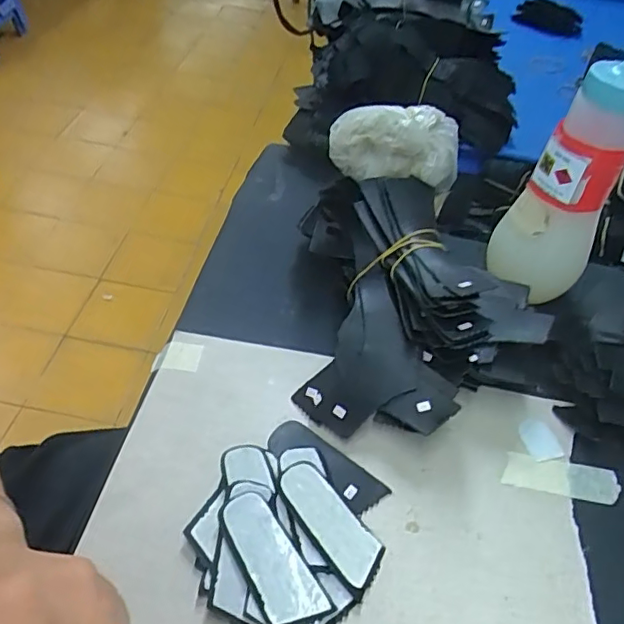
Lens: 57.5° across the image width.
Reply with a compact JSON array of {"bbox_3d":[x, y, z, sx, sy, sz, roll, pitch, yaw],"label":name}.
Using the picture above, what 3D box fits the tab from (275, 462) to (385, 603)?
[{"bbox_3d":[0.010,0.115,0.310,0.031,0.004,0.072,-25,64,-37],"label":"tab"}]

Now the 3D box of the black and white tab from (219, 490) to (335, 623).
[{"bbox_3d":[-0.022,0.125,0.291,0.031,0.004,0.072,-21,60,-30],"label":"black and white tab"}]

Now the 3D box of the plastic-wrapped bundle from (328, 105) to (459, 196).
[{"bbox_3d":[0.077,-0.149,0.509,0.115,0.059,0.059,-5,48,-12],"label":"plastic-wrapped bundle"}]

